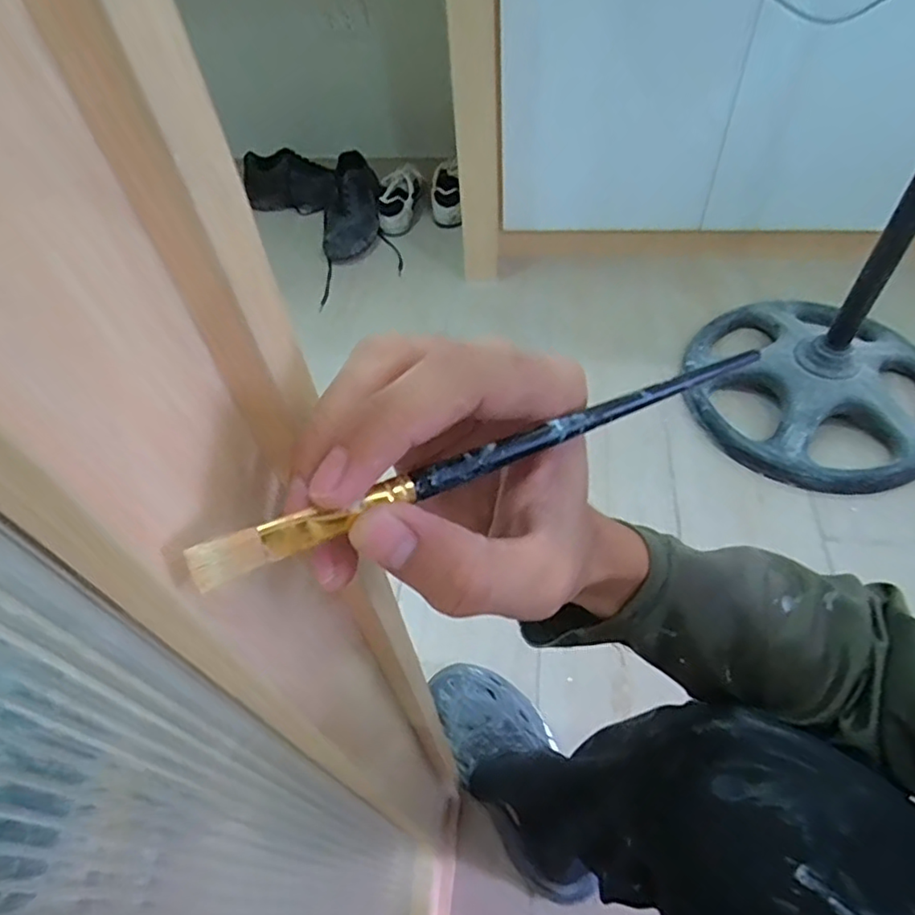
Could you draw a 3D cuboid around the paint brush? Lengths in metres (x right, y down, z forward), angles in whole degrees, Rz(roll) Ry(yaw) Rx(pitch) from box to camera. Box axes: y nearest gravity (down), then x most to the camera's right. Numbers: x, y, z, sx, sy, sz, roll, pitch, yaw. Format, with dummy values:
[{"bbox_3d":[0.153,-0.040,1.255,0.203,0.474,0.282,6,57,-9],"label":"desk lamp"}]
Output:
[{"bbox_3d":[0.017,-0.003,0.162,0.167,0.009,0.005,-21,54,-22],"label":"paint brush"}]

